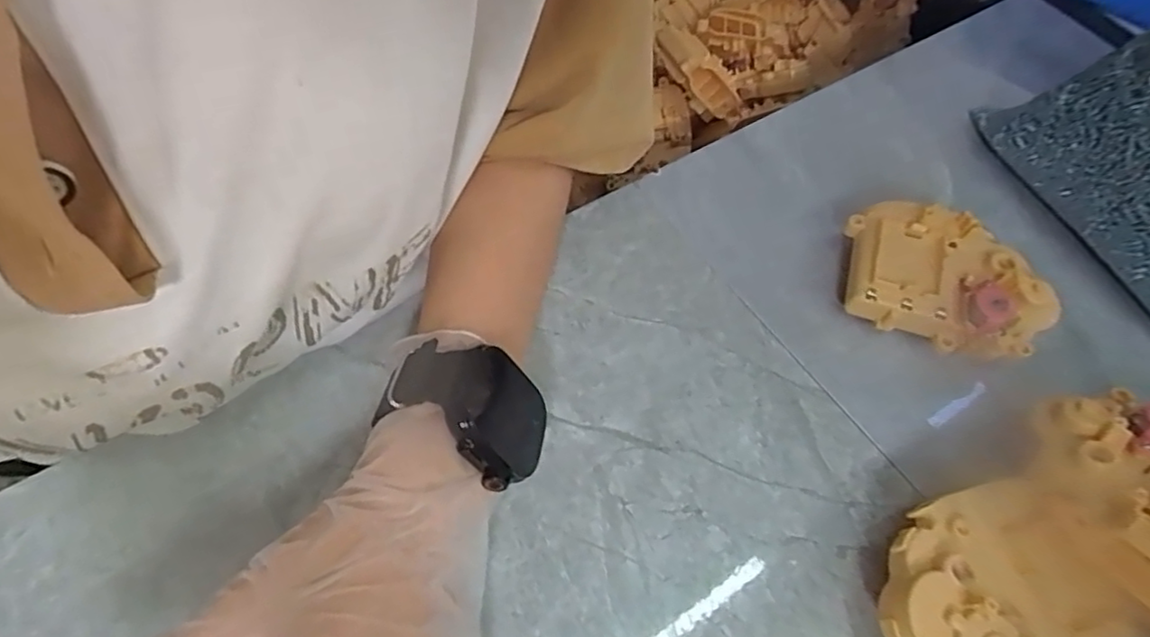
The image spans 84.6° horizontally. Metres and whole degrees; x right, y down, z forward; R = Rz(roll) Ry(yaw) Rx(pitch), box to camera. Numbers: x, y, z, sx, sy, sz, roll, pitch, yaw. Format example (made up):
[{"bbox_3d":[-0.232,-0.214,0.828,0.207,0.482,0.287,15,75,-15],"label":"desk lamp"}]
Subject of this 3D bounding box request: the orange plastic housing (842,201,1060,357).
[{"bbox_3d":[0.193,-0.019,0.332,0.097,0.038,0.069,14,60,2],"label":"orange plastic housing"}]

